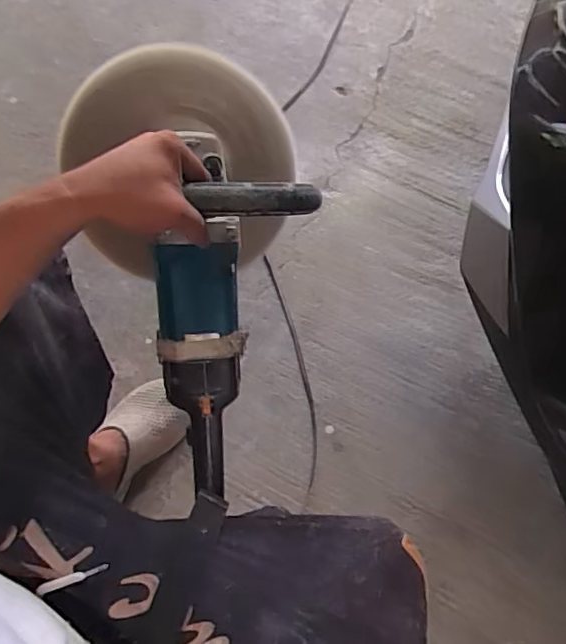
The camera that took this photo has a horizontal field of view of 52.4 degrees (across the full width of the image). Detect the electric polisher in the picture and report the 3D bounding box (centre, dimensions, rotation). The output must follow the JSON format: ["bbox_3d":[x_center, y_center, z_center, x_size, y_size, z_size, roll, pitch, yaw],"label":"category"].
[{"bbox_3d":[-0.087,-0.075,0.556,0.225,0.162,0.447,-8,81,-5],"label":"electric polisher"}]

